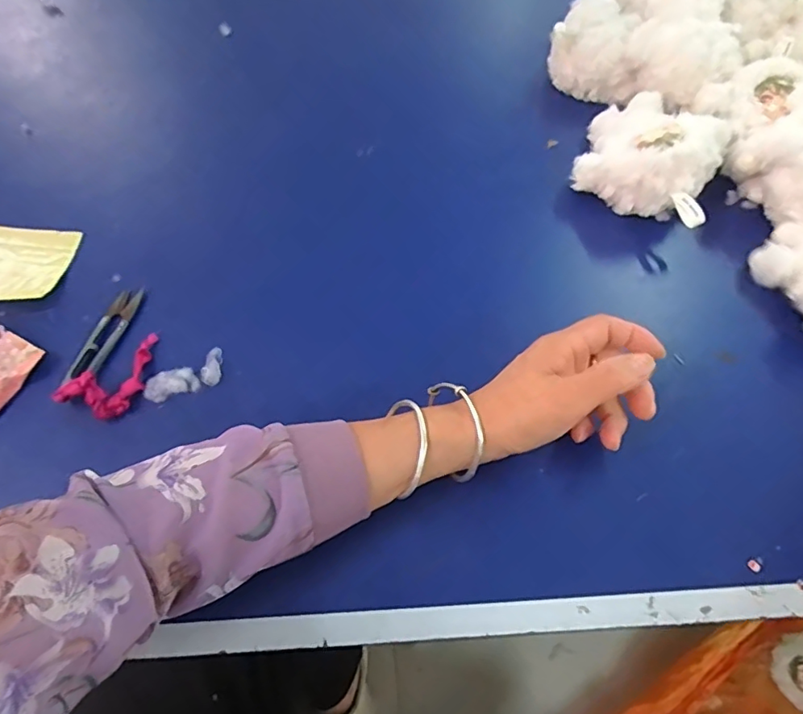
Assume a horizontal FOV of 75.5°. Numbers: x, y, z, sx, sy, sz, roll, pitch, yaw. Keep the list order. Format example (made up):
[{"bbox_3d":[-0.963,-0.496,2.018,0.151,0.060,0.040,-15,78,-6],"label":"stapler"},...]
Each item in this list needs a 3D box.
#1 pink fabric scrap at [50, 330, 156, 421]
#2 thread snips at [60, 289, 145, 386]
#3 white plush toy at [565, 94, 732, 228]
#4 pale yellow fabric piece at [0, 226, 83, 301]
[{"bbox_3d":[-0.222,0.018,0.403,0.082,0.021,0.041,-39,70,-17],"label":"pink fabric scrap"},{"bbox_3d":[-0.246,-0.018,0.435,0.024,0.010,0.095,17,65,8],"label":"thread snips"},{"bbox_3d":[0.229,-0.190,0.475,0.115,0.062,0.130,24,67,12],"label":"white plush toy"},{"bbox_3d":[-0.359,-0.088,0.462,0.116,0.019,0.084,6,64,3],"label":"pale yellow fabric piece"}]

